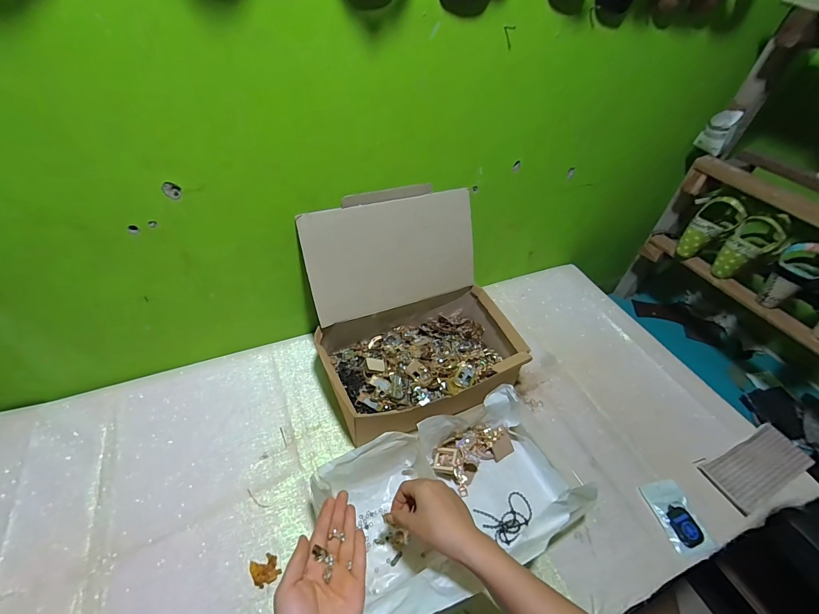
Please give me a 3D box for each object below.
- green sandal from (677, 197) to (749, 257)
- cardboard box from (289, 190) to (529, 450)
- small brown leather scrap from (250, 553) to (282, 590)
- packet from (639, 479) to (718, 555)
[{"bbox_3d":[0.653,-0.180,0.812,0.075,0.140,0.089,12,33,-46],"label":"green sandal"},{"bbox_3d":[0.014,0.014,0.628,0.331,0.273,0.303,-17,51,-20],"label":"cardboard box"},{"bbox_3d":[-0.189,0.344,0.477,0.033,0.004,0.034,-23,53,-25],"label":"small brown leather scrap"},{"bbox_3d":[0.412,0.321,0.561,0.062,0.014,0.098,-7,48,-12],"label":"packet"}]

